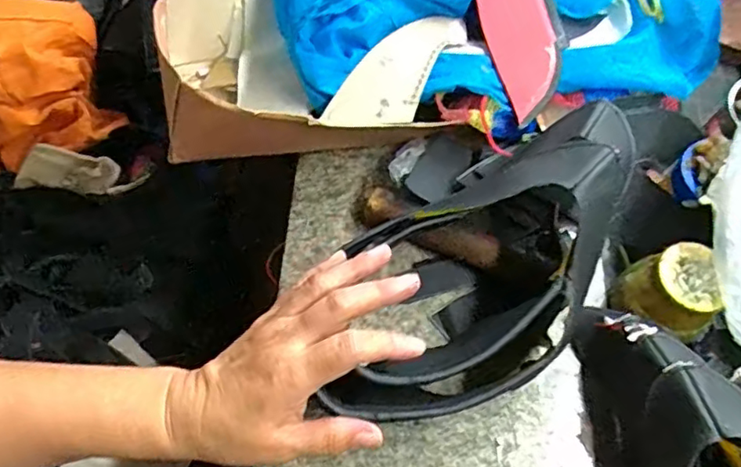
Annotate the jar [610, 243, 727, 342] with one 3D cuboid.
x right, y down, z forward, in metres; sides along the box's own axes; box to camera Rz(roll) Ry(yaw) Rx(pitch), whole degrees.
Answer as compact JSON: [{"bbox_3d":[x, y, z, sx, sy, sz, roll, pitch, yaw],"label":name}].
[{"bbox_3d":[0.226,0.045,0.460,0.058,0.055,0.063,0,63,0],"label":"jar"}]

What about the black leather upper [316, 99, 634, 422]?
[{"bbox_3d":[0.089,0.020,0.437,0.143,0.069,0.295,37,77,17],"label":"black leather upper"}]

